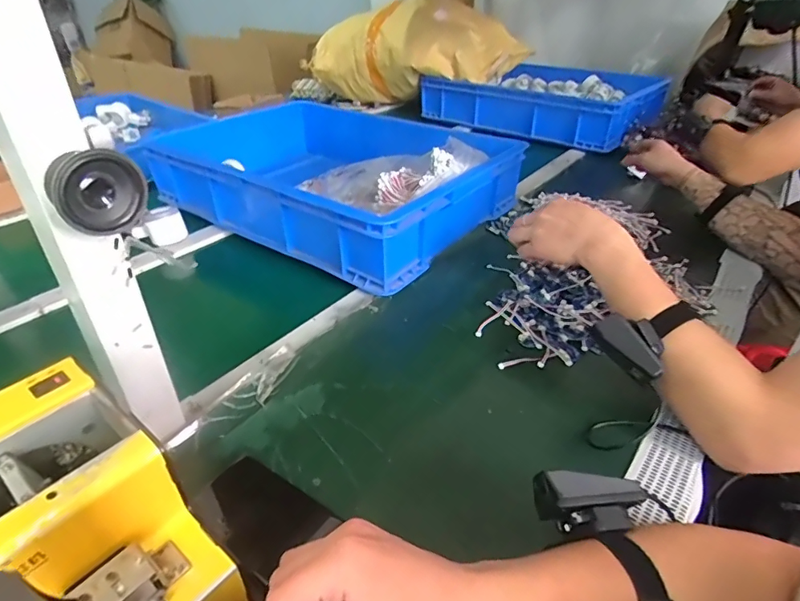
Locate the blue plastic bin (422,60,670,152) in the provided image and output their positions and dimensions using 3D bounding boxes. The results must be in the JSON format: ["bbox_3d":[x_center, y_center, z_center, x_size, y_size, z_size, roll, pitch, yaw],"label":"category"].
[{"bbox_3d":[0.427,-0.598,1.413,0.613,0.120,0.392,28,43,33],"label":"blue plastic bin"}]

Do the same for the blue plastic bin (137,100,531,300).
[{"bbox_3d":[-0.128,-0.250,0.898,0.600,0.128,0.440,23,41,28],"label":"blue plastic bin"}]

